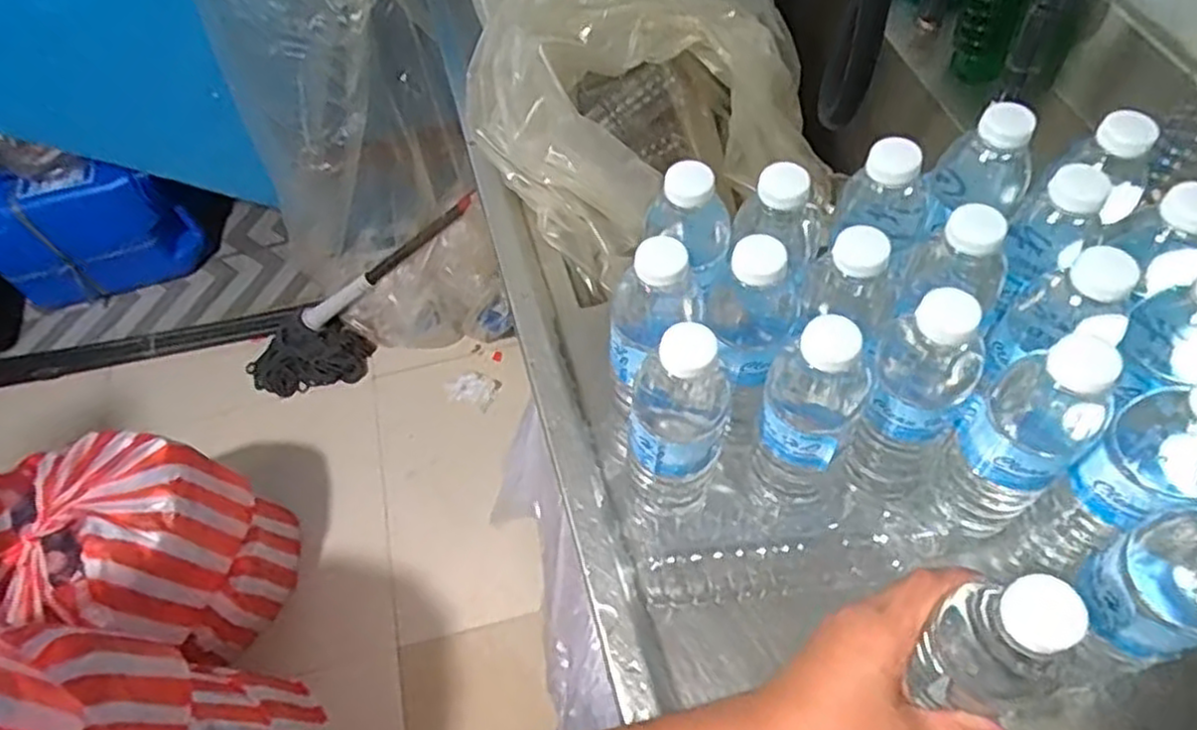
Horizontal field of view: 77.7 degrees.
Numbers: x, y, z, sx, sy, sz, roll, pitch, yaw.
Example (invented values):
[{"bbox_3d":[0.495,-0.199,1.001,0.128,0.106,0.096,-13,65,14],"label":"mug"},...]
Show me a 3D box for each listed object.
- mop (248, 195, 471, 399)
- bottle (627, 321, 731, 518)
[{"bbox_3d":[-0.499,-0.135,1.633,0.658,0.119,0.165,-41,60,13],"label":"mop"},{"bbox_3d":[0.051,0.039,0.483,0.059,0.197,0.068,6,59,8],"label":"bottle"}]

